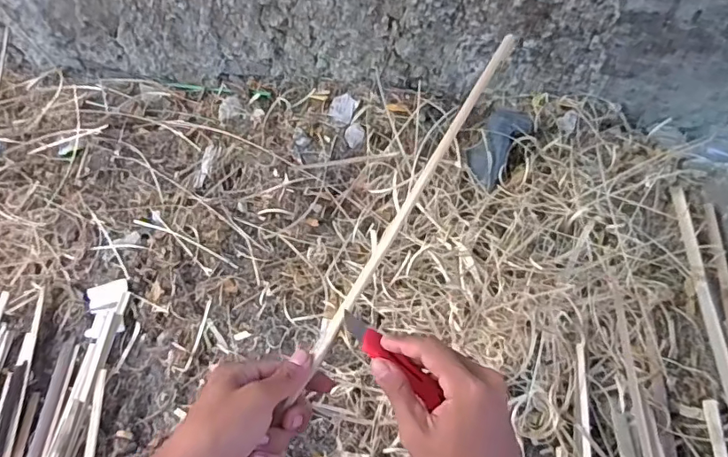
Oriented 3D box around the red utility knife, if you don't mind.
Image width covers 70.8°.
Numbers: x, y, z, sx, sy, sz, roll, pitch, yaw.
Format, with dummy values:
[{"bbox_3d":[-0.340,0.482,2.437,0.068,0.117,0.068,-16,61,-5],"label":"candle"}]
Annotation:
[{"bbox_3d":[0.021,0.102,0.403,0.097,0.017,0.021,40,61,2],"label":"red utility knife"}]

